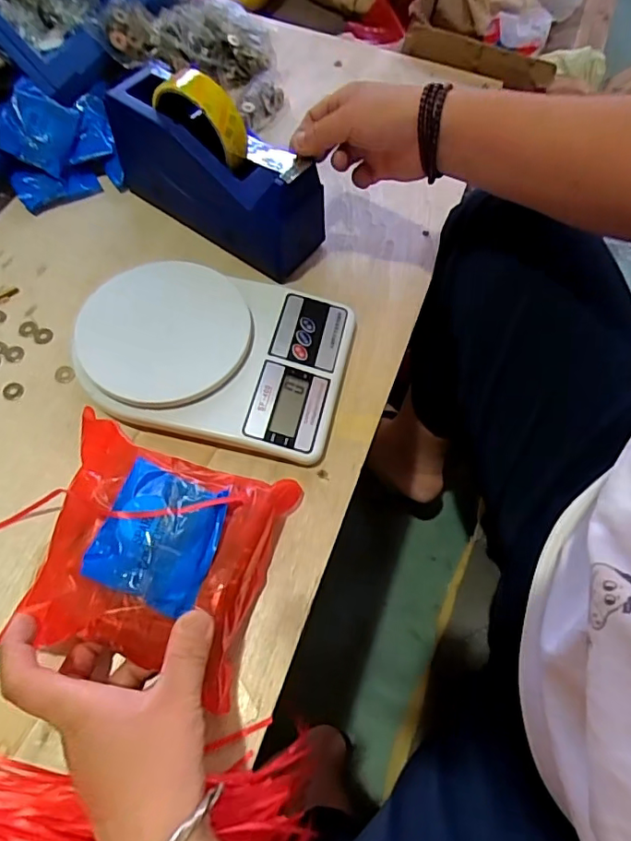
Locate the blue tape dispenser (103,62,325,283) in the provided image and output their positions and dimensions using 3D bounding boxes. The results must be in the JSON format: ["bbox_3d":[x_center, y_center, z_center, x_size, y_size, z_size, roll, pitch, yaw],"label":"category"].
[{"bbox_3d":[-0.088,-0.228,0.465,0.190,0.127,0.061,34,66,14],"label":"blue tape dispenser"}]

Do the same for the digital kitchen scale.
[{"bbox_3d":[-0.083,-0.055,0.431,0.209,0.039,0.146,11,63,3],"label":"digital kitchen scale"}]

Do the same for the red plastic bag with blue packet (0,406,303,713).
[{"bbox_3d":[-0.101,0.079,0.336,0.140,0.068,0.136,17,63,6],"label":"red plastic bag with blue packet"}]

